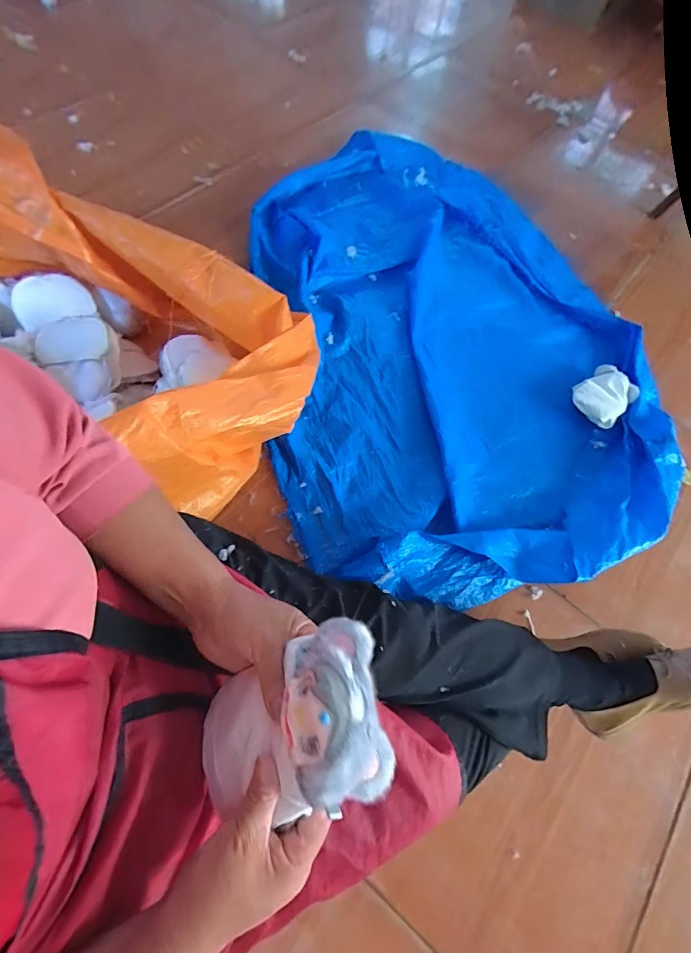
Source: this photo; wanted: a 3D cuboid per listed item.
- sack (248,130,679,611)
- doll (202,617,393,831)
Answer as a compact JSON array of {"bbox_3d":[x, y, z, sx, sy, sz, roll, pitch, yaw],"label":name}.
[{"bbox_3d":[0.268,-0.415,1.091,0.954,0.136,1.412,-6,66,-8],"label":"sack"},{"bbox_3d":[-0.053,0.193,0.320,0.166,0.085,0.121,-24,67,24],"label":"doll"}]

